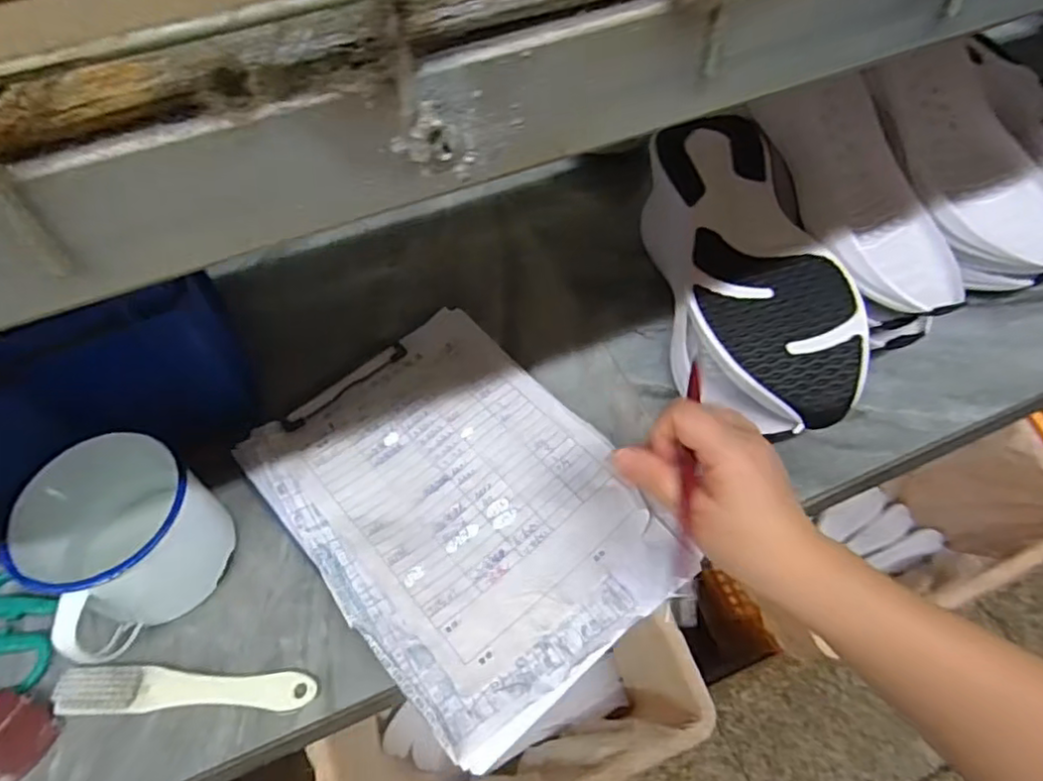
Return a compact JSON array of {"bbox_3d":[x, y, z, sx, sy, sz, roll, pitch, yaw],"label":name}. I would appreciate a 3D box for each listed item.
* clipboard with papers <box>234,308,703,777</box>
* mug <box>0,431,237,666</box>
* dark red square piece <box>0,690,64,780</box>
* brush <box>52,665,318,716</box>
[{"bbox_3d":[-0.047,0.077,0.475,0.211,0.014,0.301,-36,60,-21],"label":"clipboard with papers"},{"bbox_3d":[-0.259,0.101,0.429,0.102,0.095,0.113,32,62,23],"label":"mug"},{"bbox_3d":[-0.319,0.214,0.403,0.052,0.016,0.044,20,58,16],"label":"dark red square piece"},{"bbox_3d":[-0.213,0.189,0.412,0.160,0.017,0.027,-3,54,1],"label":"brush"}]

